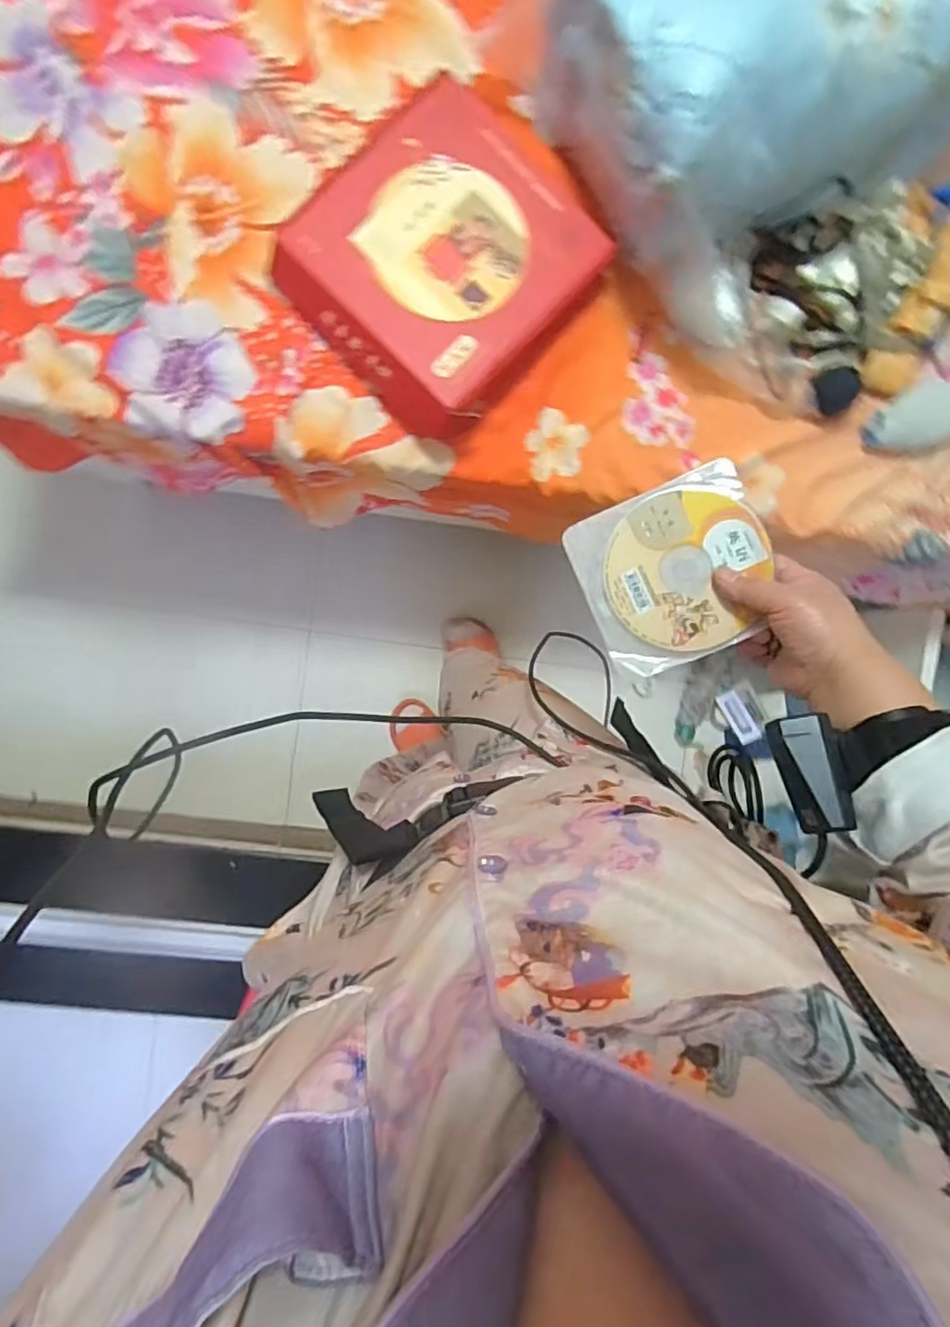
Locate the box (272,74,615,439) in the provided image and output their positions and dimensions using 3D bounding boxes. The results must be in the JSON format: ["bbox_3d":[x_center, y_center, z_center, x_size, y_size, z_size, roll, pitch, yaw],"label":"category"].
[{"bbox_3d":[-0.038,-0.454,0.712,0.291,0.057,0.304,43,87,-4],"label":"box"}]

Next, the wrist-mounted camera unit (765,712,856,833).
[{"bbox_3d":[0.199,0.066,0.379,0.029,0.022,0.068,-10,74,-5],"label":"wrist-mounted camera unit"}]

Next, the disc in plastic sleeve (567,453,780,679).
[{"bbox_3d":[0.145,-0.068,0.461,0.129,0.009,0.124,-24,86,14],"label":"disc in plastic sleeve"}]

